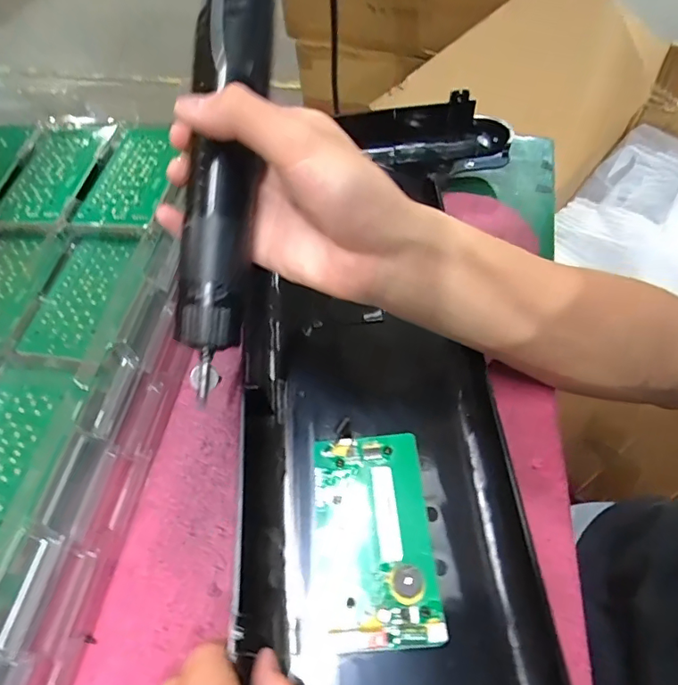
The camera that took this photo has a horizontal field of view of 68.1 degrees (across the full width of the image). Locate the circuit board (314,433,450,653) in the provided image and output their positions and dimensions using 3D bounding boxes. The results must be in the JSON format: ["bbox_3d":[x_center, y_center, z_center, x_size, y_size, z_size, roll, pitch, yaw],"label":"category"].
[{"bbox_3d":[0.018,0.100,0.265,0.057,0.012,0.105,-5,60,0],"label":"circuit board"}]

